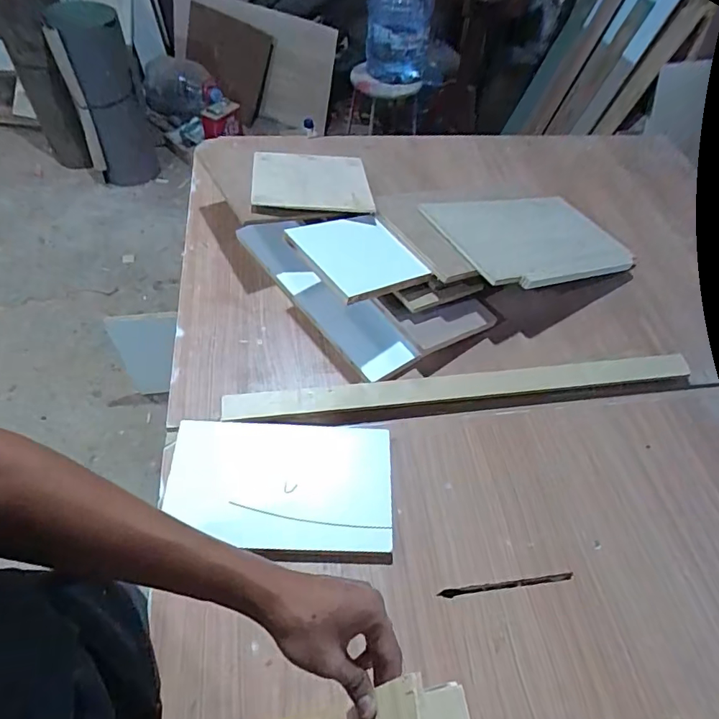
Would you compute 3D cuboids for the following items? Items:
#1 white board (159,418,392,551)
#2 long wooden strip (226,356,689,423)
[{"bbox_3d":[-0.108,0.168,0.663,0.295,0.031,0.171,1,53,-2],"label":"white board"},{"bbox_3d":[0.165,0.043,0.755,0.722,0.016,0.046,-4,54,-7],"label":"long wooden strip"}]

